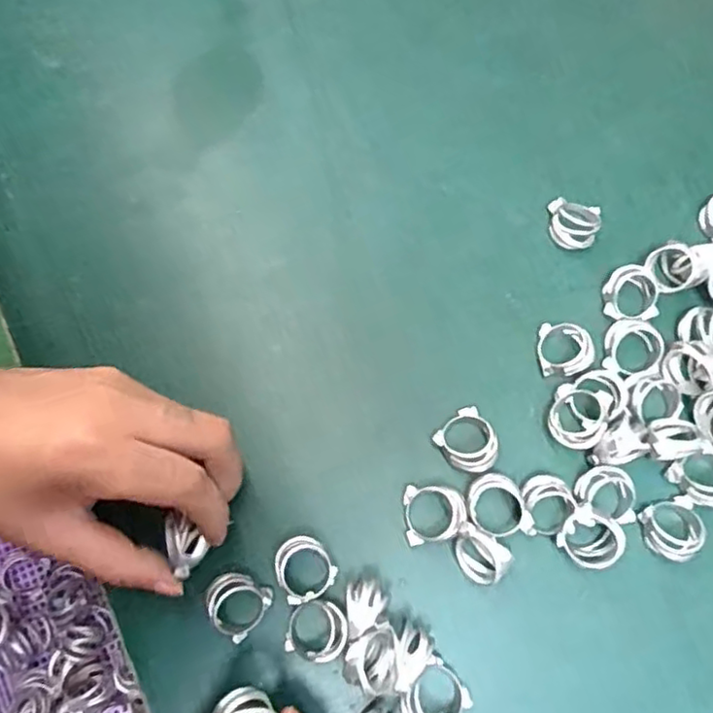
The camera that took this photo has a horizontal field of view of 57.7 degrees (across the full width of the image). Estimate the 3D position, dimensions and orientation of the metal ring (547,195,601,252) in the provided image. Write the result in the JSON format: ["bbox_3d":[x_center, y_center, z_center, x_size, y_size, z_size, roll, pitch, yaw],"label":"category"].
[{"bbox_3d":[0.101,-0.062,0.303,0.023,0.014,0.020,13,76,4],"label":"metal ring"}]

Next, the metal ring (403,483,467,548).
[{"bbox_3d":[0.032,0.064,0.265,0.024,0.012,0.023,-5,75,-1],"label":"metal ring"}]

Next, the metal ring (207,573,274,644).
[{"bbox_3d":[-0.047,0.097,0.254,0.023,0.013,0.023,0,75,1],"label":"metal ring"}]

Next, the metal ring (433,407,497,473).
[{"bbox_3d":[0.047,0.036,0.272,0.023,0.010,0.026,-34,77,-8],"label":"metal ring"}]

